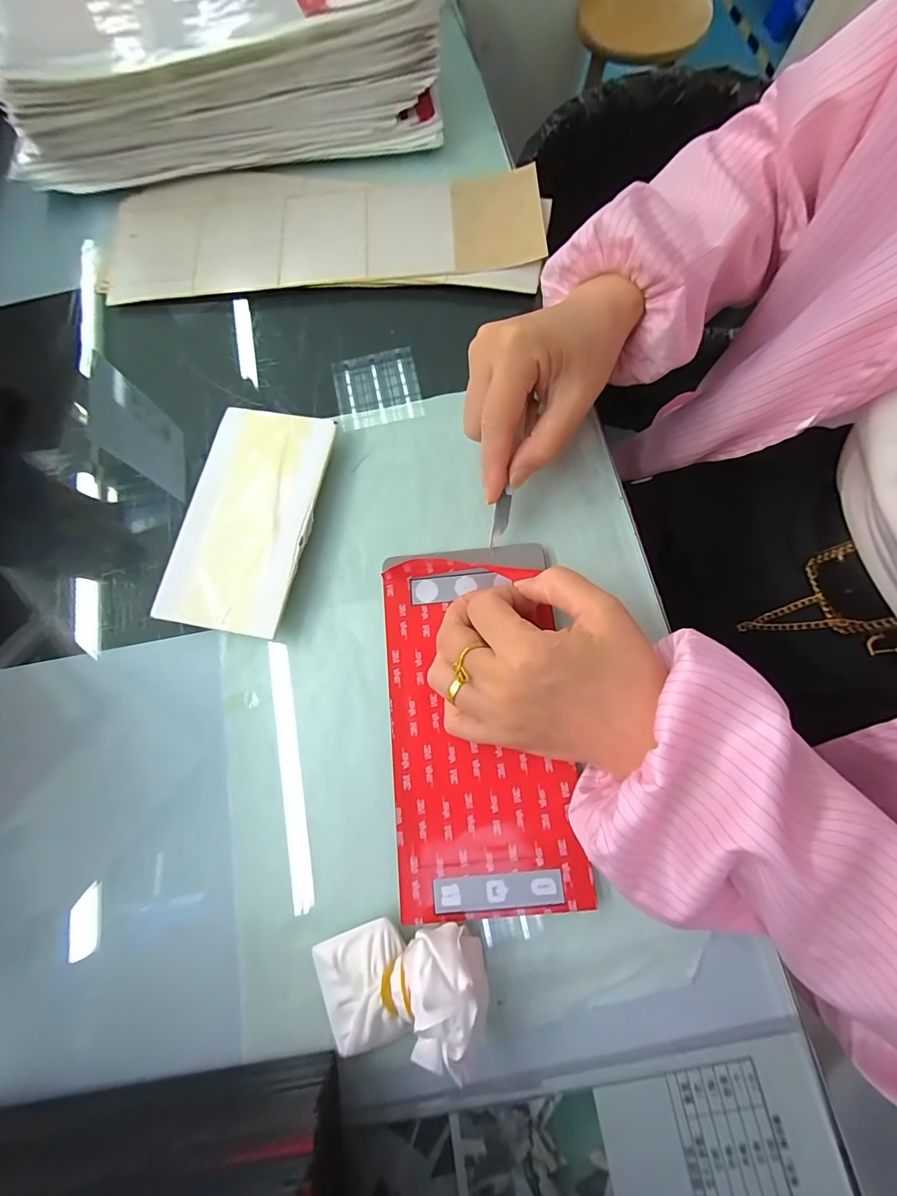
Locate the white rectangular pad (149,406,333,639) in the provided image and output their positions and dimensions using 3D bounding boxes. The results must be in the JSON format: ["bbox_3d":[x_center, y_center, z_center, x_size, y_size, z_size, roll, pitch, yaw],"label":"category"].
[{"bbox_3d":[-0.128,-0.053,0.267,0.080,0.017,0.147,10,78,4],"label":"white rectangular pad"}]

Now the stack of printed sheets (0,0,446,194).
[{"bbox_3d":[-0.186,-0.469,0.334,0.336,0.070,0.246,-12,77,-1],"label":"stack of printed sheets"}]

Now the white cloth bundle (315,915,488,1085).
[{"bbox_3d":[-0.023,0.185,0.189,0.081,0.042,0.048,-11,77,-1],"label":"white cloth bundle"}]

